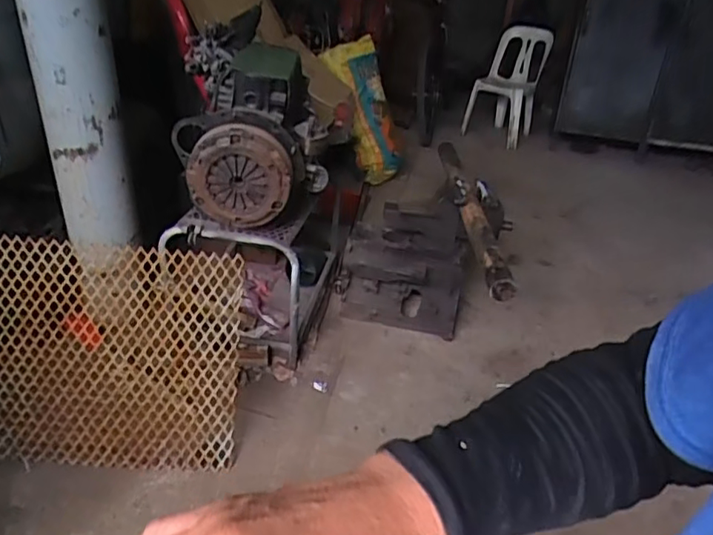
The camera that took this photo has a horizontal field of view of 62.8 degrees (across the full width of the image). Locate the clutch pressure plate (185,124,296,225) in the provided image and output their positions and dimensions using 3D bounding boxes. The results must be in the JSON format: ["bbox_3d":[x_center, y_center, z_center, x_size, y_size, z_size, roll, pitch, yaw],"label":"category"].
[{"bbox_3d":[-0.335,-0.250,1.654,0.285,0.277,0.067,7,29,5],"label":"clutch pressure plate"}]

